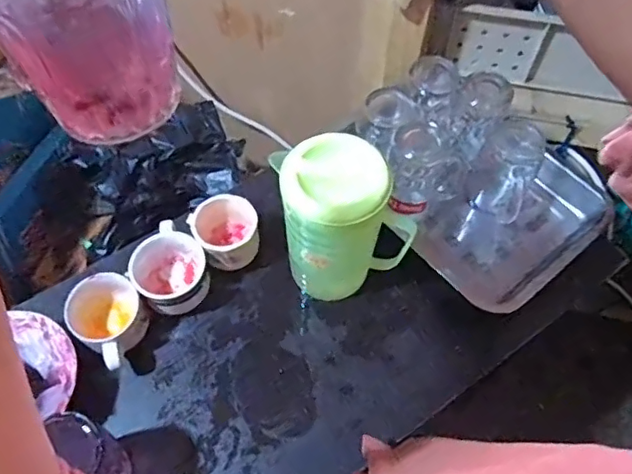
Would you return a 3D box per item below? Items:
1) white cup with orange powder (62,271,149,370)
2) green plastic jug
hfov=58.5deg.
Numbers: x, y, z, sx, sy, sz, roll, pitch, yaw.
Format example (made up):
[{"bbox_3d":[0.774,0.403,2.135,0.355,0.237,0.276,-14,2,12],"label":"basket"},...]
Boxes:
[{"bbox_3d":[-0.232,0.094,0.648,0.100,0.059,0.079,36,67,17],"label":"white cup with orange powder"},{"bbox_3d":[0.029,-0.016,0.636,0.129,0.201,0.099,-8,62,-5],"label":"green plastic jug"}]

